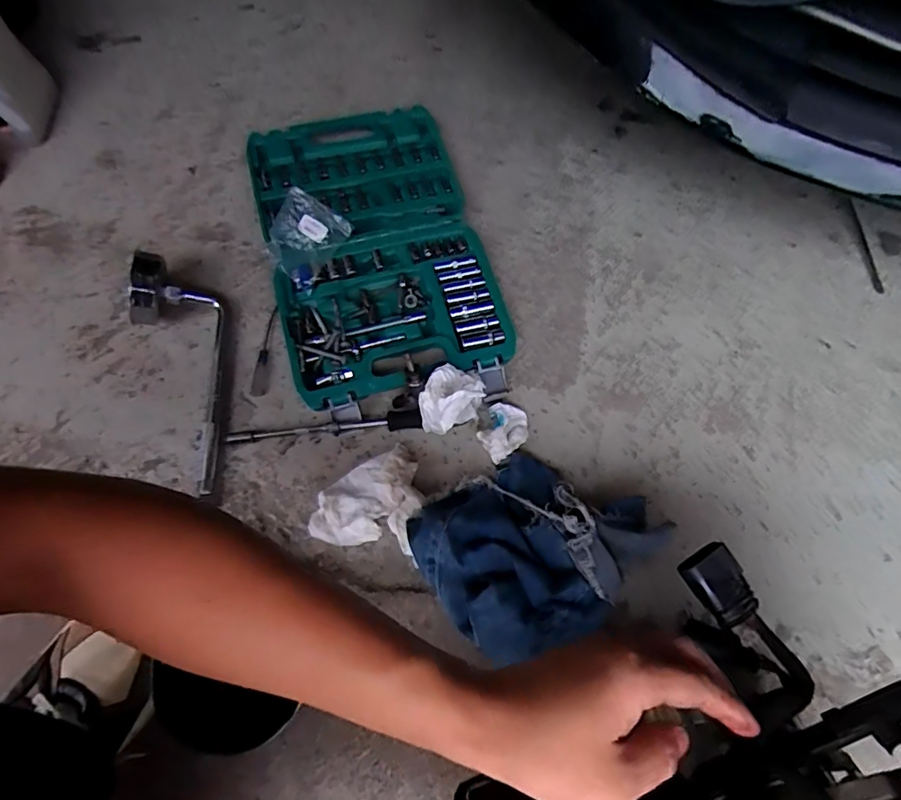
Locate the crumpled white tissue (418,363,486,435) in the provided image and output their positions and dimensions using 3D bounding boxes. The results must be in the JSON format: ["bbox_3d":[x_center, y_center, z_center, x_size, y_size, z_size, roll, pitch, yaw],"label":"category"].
[{"bbox_3d":[0.001,-0.002,0.511,0.055,0.071,0.080,31,74,7],"label":"crumpled white tissue"}]

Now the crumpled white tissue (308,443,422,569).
[{"bbox_3d":[-0.076,0.098,0.506,0.101,0.028,0.107,17,76,3],"label":"crumpled white tissue"}]

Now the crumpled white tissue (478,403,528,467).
[{"bbox_3d":[0.056,0.032,0.530,0.060,0.033,0.049,-39,78,-13],"label":"crumpled white tissue"}]

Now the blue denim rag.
[{"bbox_3d":[0.083,0.135,0.485,0.216,0.073,0.158,-28,74,-13],"label":"blue denim rag"}]

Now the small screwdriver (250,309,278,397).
[{"bbox_3d":[-0.209,-0.056,0.562,0.018,0.019,0.107,3,76,-1],"label":"small screwdriver"}]

